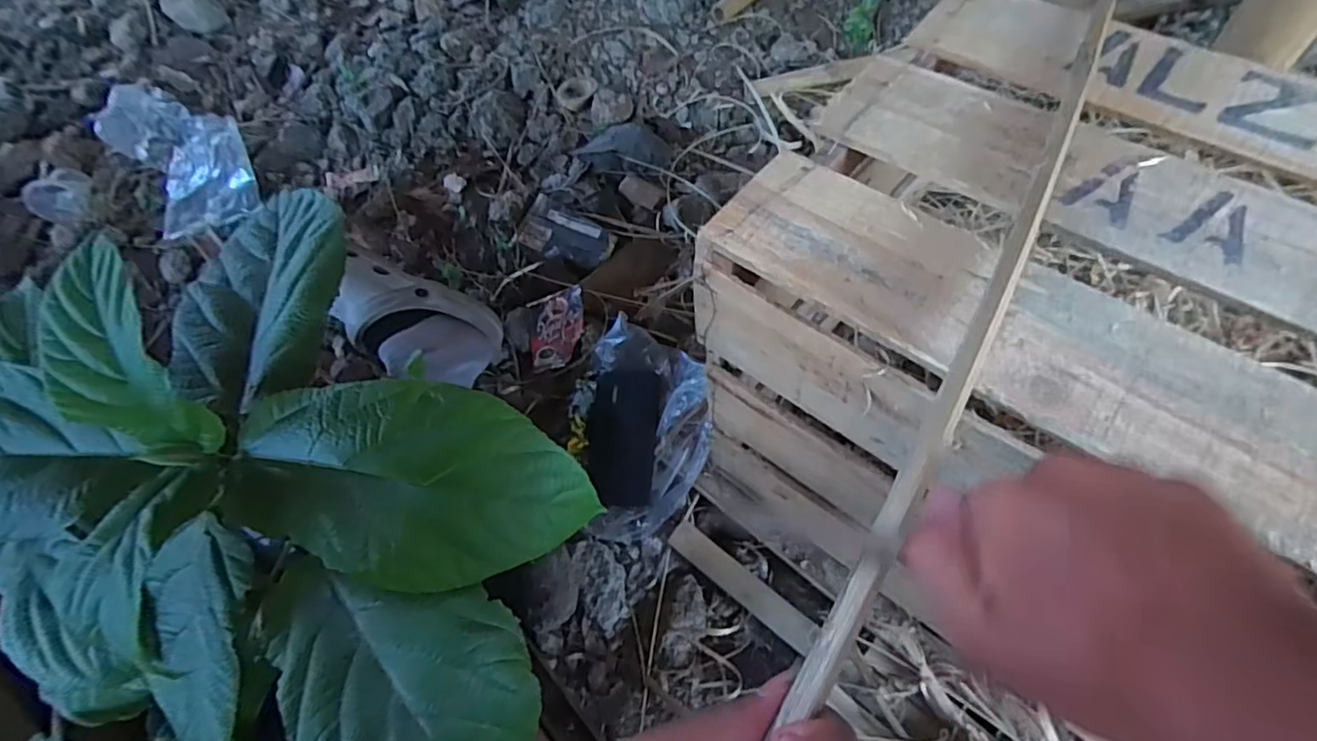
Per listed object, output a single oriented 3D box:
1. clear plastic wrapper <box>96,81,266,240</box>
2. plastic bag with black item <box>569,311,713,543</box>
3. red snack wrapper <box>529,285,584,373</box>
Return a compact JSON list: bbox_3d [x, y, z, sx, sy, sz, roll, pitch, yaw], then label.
[{"bbox_3d":[-0.738,-0.342,0.954,0.161,0.090,0.346,-36,63,-13],"label":"clear plastic wrapper"},{"bbox_3d":[-0.023,0.060,0.707,0.160,0.087,0.251,2,66,4],"label":"plastic bag with black item"},{"bbox_3d":[-0.134,-0.054,0.807,0.080,0.010,0.100,-12,75,18],"label":"red snack wrapper"}]

